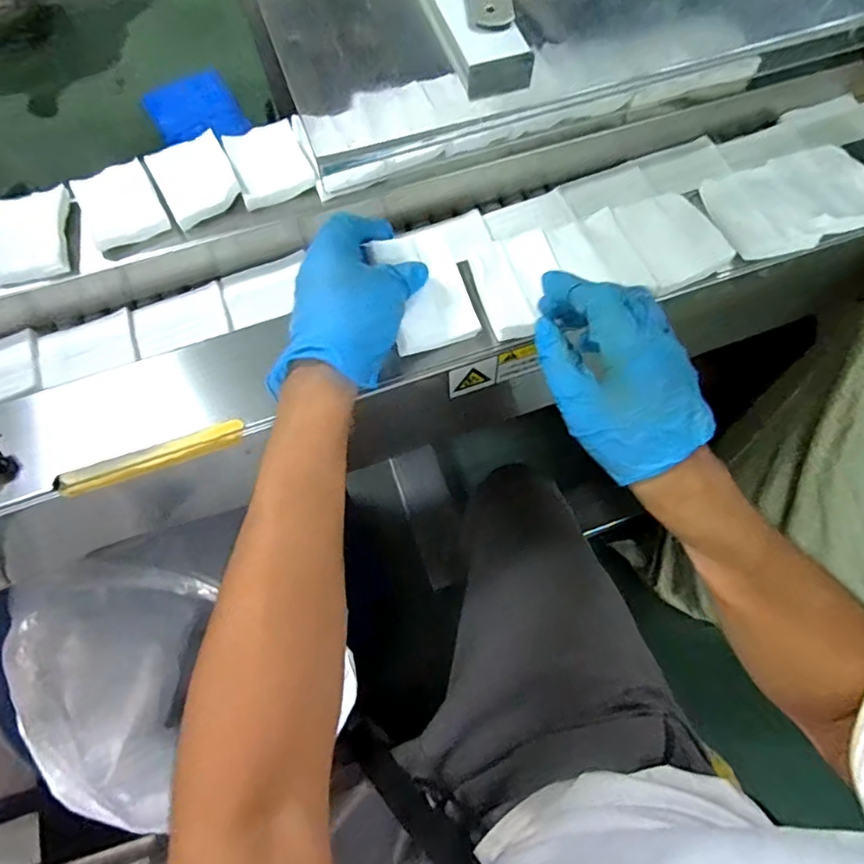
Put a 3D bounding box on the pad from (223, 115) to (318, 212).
[{"bbox_3d":[-0.156,-0.261,0.525,0.068,0.014,0.100,-22,68,-7],"label":"pad"}]

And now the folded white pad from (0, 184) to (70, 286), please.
[{"bbox_3d":[-0.374,-0.183,0.507,0.069,0.018,0.092,-13,67,-4],"label":"folded white pad"}]

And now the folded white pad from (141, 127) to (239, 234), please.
[{"bbox_3d":[-0.228,-0.245,0.523,0.069,0.021,0.094,-26,69,-9],"label":"folded white pad"}]

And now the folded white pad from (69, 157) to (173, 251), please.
[{"bbox_3d":[-0.299,-0.217,0.523,0.070,0.018,0.083,-28,69,-10],"label":"folded white pad"}]

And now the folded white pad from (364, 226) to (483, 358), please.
[{"bbox_3d":[-0.005,-0.113,0.433,0.069,0.008,0.094,-20,87,-19],"label":"folded white pad"}]

